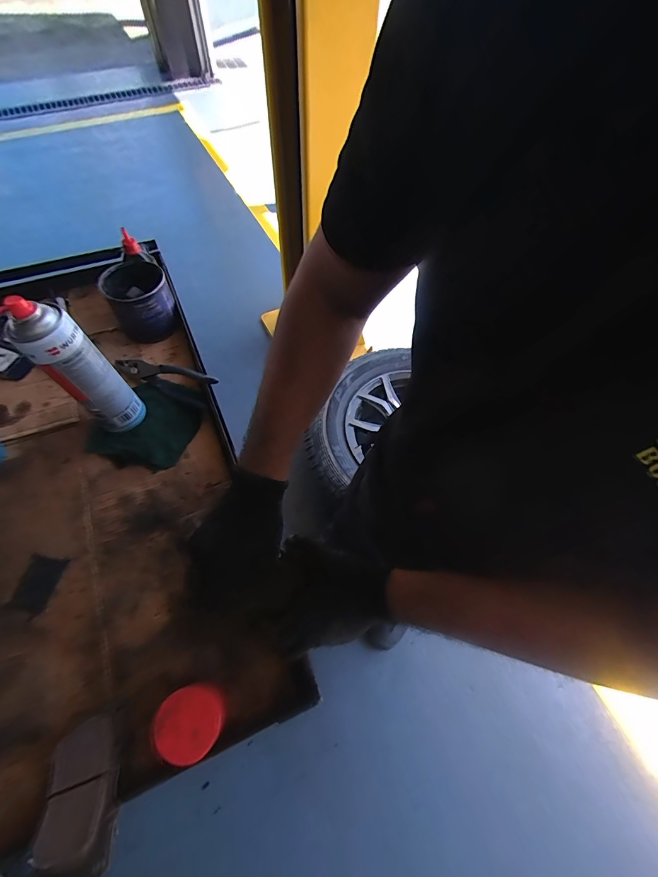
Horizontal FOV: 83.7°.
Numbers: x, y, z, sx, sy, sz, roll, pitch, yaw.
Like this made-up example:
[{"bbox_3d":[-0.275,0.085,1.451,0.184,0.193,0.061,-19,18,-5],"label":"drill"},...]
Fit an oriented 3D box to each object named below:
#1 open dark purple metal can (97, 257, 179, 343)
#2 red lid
[{"bbox_3d":[-0.327,-0.242,0.642,0.100,0.106,0.103,-27,66,-16],"label":"open dark purple metal can"},{"bbox_3d":[-0.139,0.284,0.369,0.064,0.009,0.061,11,44,-10],"label":"red lid"}]

